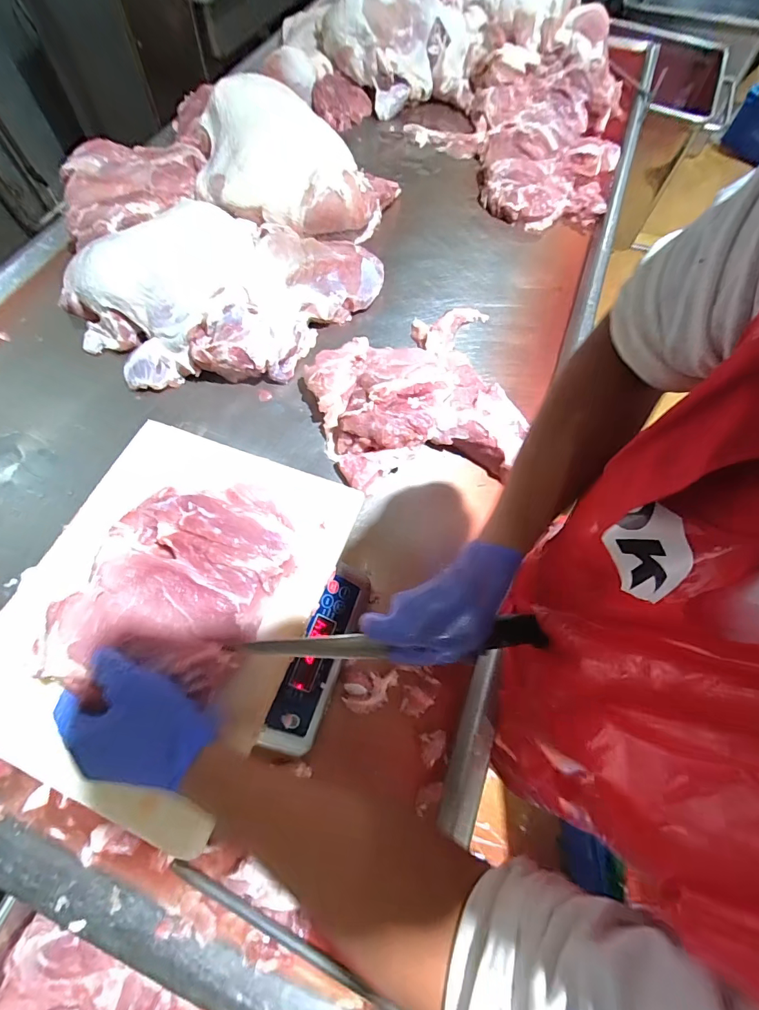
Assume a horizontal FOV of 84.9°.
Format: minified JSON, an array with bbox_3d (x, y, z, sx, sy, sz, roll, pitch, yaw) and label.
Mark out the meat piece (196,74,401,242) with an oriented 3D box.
[{"bbox_3d":[-0.165,-0.724,0.861,0.392,0.140,0.306,7,65,2],"label":"meat piece"}]

